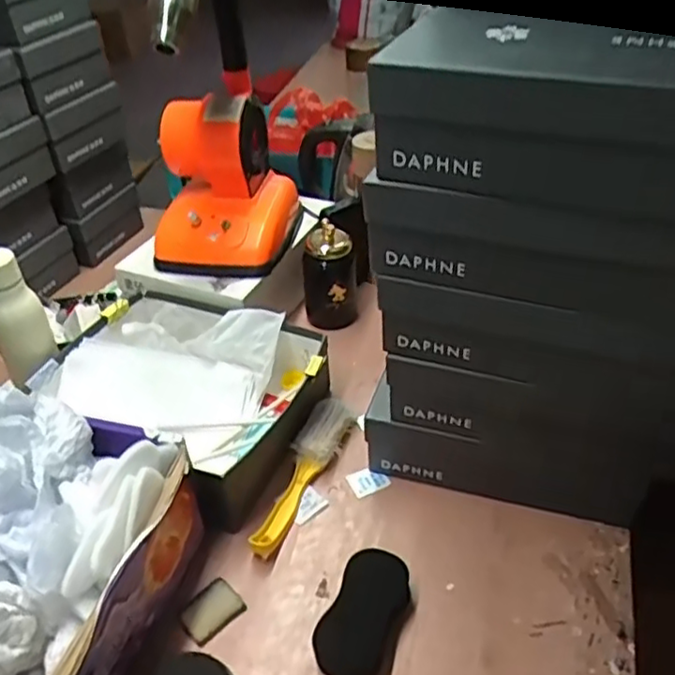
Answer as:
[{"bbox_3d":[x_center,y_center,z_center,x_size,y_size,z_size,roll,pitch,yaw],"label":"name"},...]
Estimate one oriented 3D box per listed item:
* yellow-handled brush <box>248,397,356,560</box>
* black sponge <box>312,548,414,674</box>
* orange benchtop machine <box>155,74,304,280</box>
[{"bbox_3d":[-0.036,0.157,0.789,0.056,0.043,0.225,11,41,16],"label":"yellow-handled brush"},{"bbox_3d":[0.028,0.268,0.654,0.071,0.036,0.125,14,42,20],"label":"black sponge"},{"bbox_3d":[-0.162,-0.219,0.943,0.187,0.198,0.175,1,39,5],"label":"orange benchtop machine"}]

